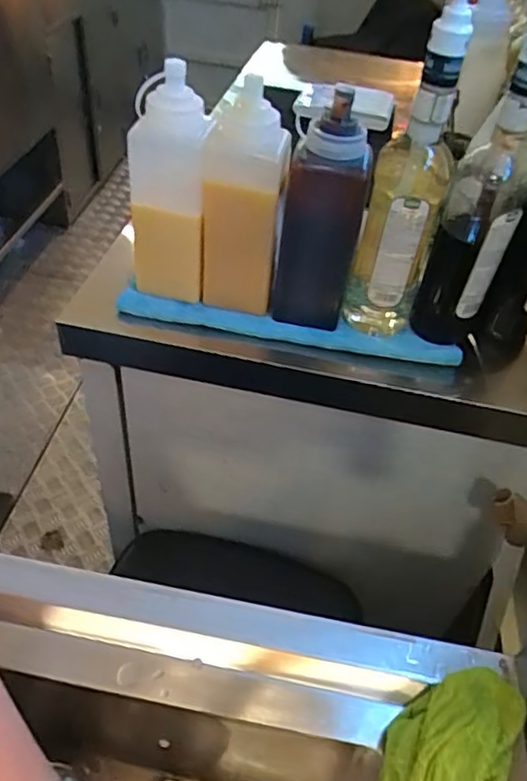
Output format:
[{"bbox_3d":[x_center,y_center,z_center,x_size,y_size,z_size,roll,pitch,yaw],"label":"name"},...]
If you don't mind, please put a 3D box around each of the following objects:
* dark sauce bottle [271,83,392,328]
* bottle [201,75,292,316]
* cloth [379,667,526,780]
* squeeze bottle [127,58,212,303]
[{"bbox_3d":[0.058,-0.166,0.634,0.081,0.242,0.075,6,44,0],"label":"dark sauce bottle"},{"bbox_3d":[-0.024,-0.192,0.660,0.085,0.237,0.064,3,44,-4],"label":"bottle"},{"bbox_3d":[0.118,0.220,0.376,0.065,0.037,0.116,27,48,20],"label":"cloth"},{"bbox_3d":[-0.099,-0.207,0.633,0.081,0.218,0.062,2,44,-5],"label":"squeeze bottle"}]

